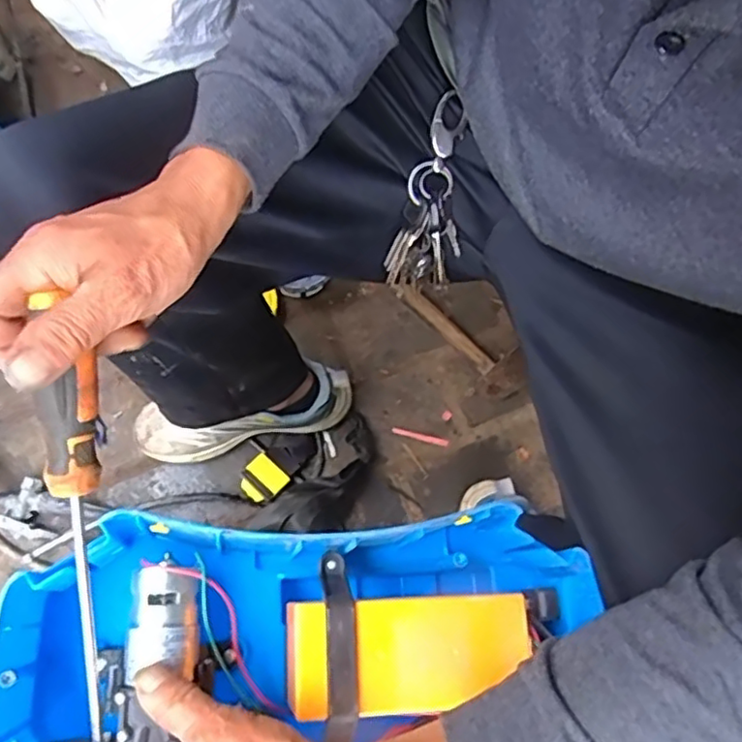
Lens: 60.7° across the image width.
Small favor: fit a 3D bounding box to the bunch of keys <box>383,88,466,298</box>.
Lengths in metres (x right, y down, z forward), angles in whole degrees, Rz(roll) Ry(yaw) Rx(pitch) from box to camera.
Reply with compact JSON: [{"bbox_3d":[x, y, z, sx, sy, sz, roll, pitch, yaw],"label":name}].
[{"bbox_3d":[0.049,-0.126,0.506,0.056,0.053,0.157,13,117,2],"label":"bunch of keys"}]

